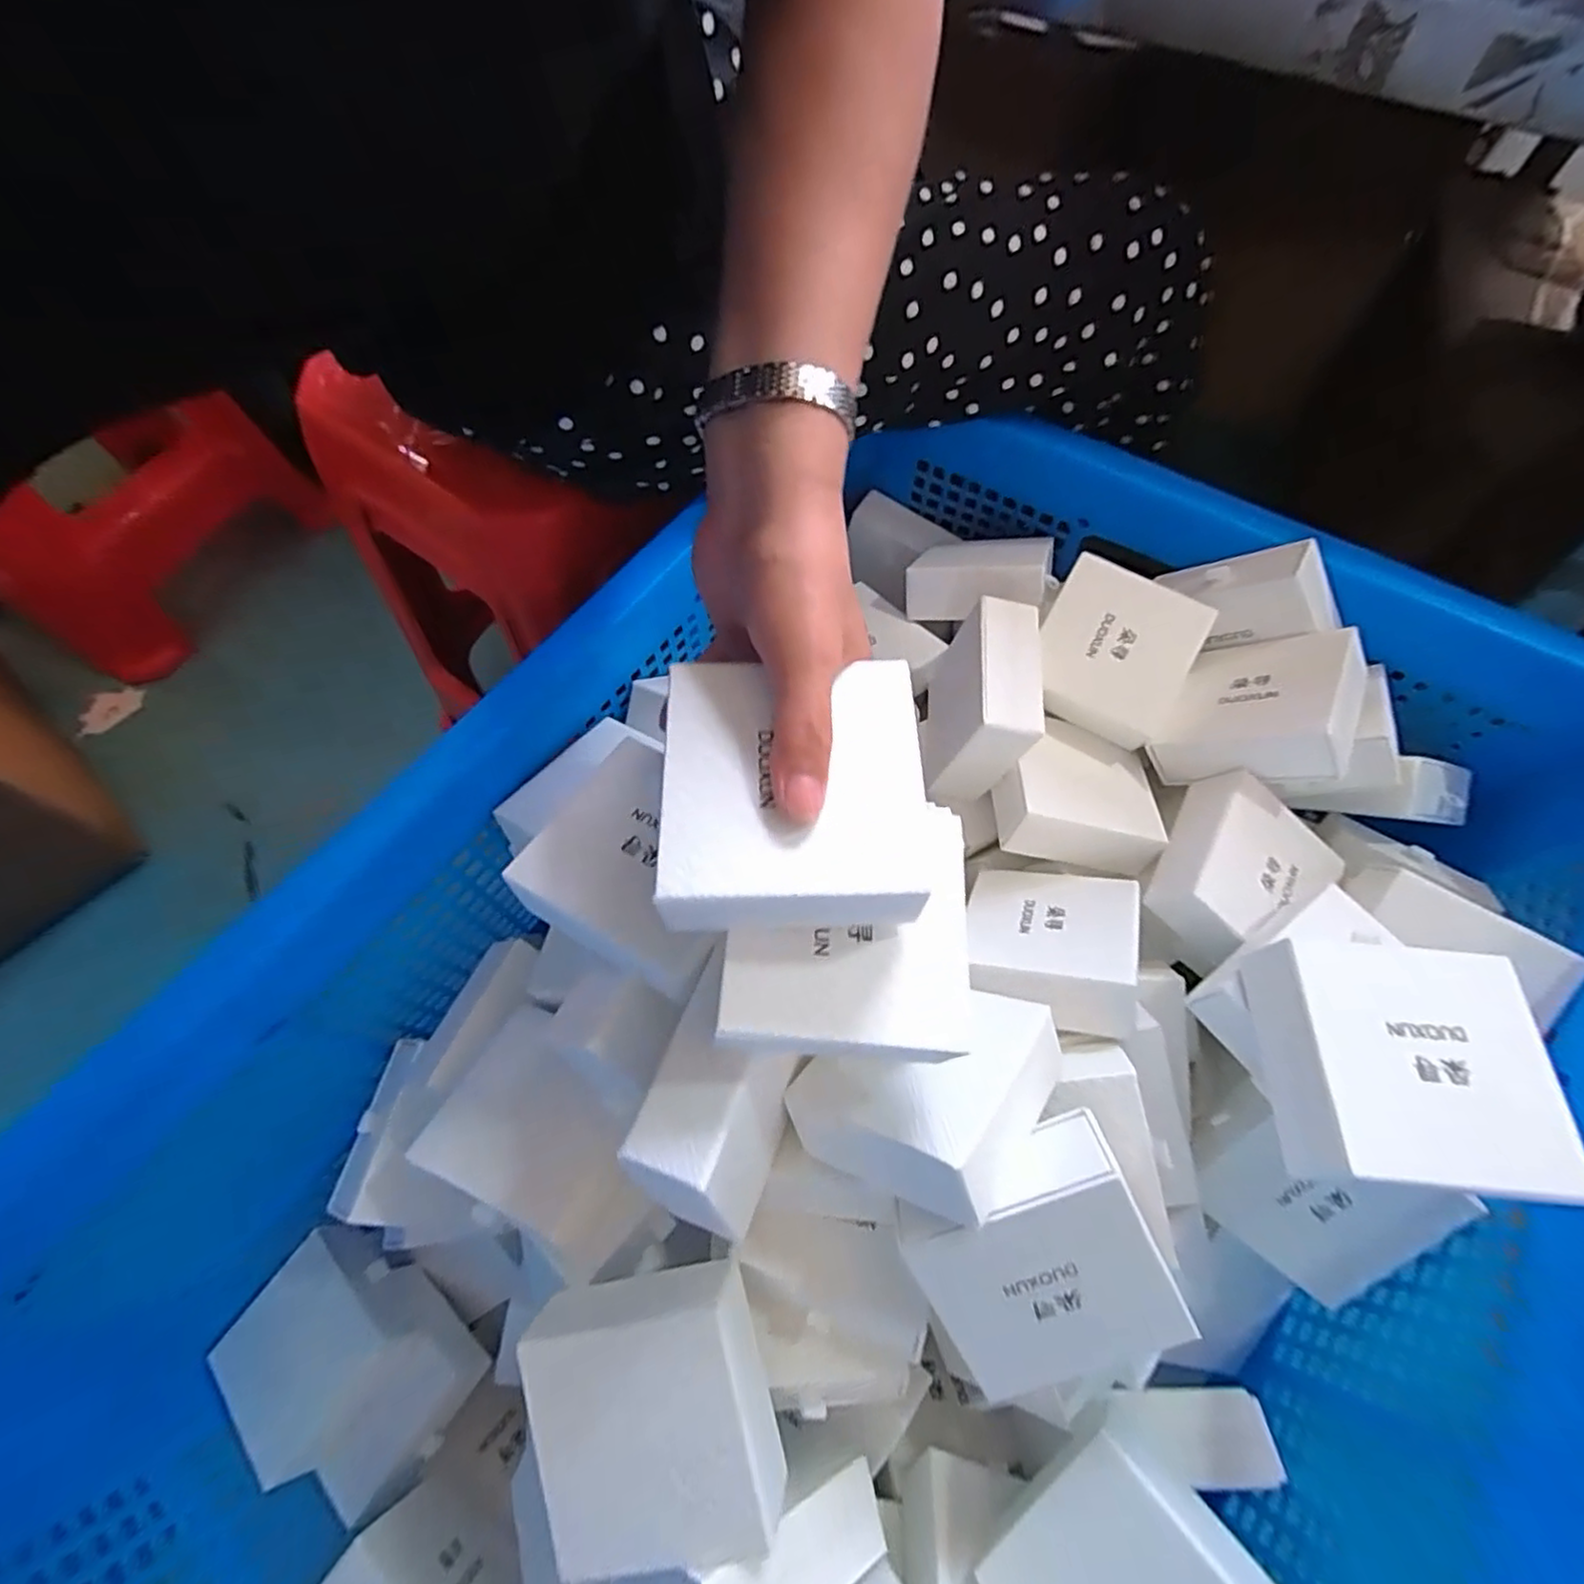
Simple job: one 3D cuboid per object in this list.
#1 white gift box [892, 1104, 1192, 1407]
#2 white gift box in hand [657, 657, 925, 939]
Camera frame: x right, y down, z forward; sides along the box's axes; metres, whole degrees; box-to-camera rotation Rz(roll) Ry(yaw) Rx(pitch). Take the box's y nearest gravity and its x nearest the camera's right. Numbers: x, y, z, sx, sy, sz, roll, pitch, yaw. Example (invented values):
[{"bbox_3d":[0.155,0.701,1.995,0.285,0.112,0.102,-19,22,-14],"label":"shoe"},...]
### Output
[{"bbox_3d":[0.103,0.197,0.287,0.091,0.028,0.093,-26,100,10],"label":"white gift box"},{"bbox_3d":[-0.002,0.004,0.247,0.091,0.037,0.096,0,63,-2],"label":"white gift box in hand"}]

